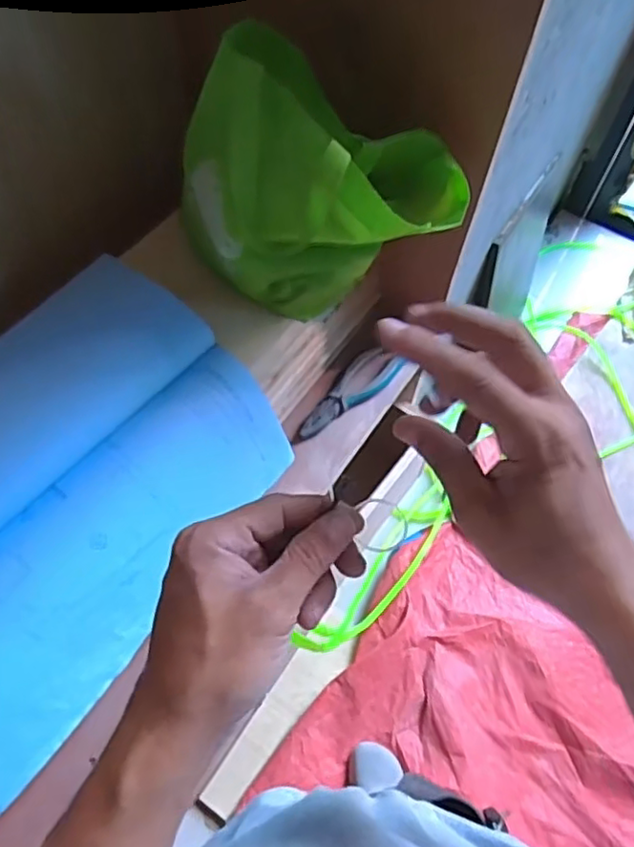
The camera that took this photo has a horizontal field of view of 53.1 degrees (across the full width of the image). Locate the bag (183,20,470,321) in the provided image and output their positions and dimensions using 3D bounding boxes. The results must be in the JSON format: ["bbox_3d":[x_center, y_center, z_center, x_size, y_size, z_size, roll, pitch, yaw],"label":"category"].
[{"bbox_3d":[0.002,-0.225,0.647,0.295,0.267,0.135,5,60,0],"label":"bag"}]

